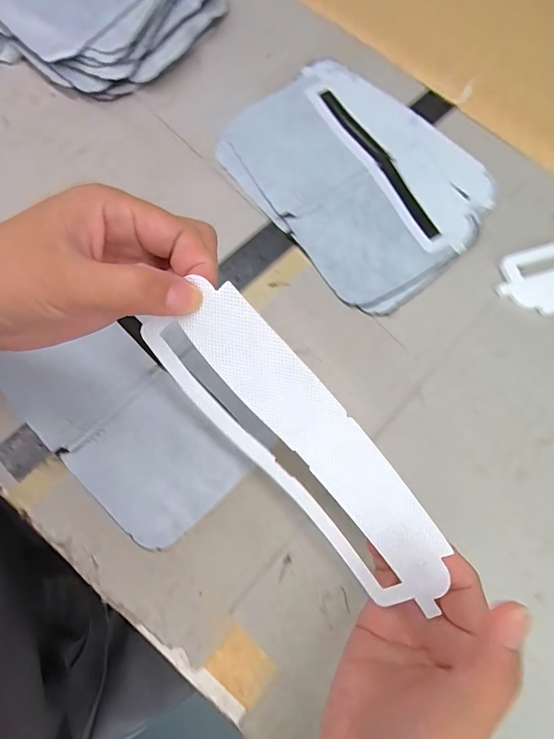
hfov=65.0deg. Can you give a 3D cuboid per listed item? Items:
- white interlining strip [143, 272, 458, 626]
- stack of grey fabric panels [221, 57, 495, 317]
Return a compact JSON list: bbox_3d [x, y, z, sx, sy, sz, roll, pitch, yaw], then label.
[{"bbox_3d":[0.013,0.036,0.199,0.051,0.010,0.171,-39,95,20],"label":"white interlining strip"},{"bbox_3d":[0.069,-0.158,0.348,0.162,0.010,0.199,-39,80,-10],"label":"stack of grey fabric panels"}]

